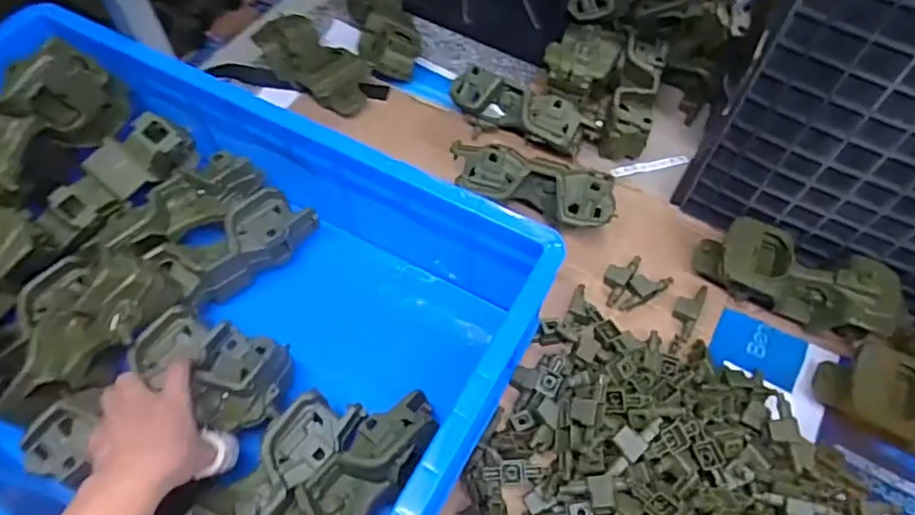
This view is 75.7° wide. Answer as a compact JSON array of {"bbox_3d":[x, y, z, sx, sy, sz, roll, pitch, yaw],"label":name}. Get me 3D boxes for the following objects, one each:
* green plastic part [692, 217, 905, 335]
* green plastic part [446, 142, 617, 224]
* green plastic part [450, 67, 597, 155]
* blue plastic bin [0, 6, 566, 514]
[{"bbox_3d":[0.346,0.021,0.599,0.191,0.065,0.078,21,60,10],"label":"green plastic part"},{"bbox_3d":[0.083,-0.080,0.660,0.184,0.075,0.072,21,60,11],"label":"green plastic part"},{"bbox_3d":[0.074,-0.174,0.714,0.178,0.056,0.050,30,62,16],"label":"green plastic part"},{"bbox_3d":[-0.283,0.040,0.567,0.652,0.199,0.394,27,61,14],"label":"blue plastic bin"}]

